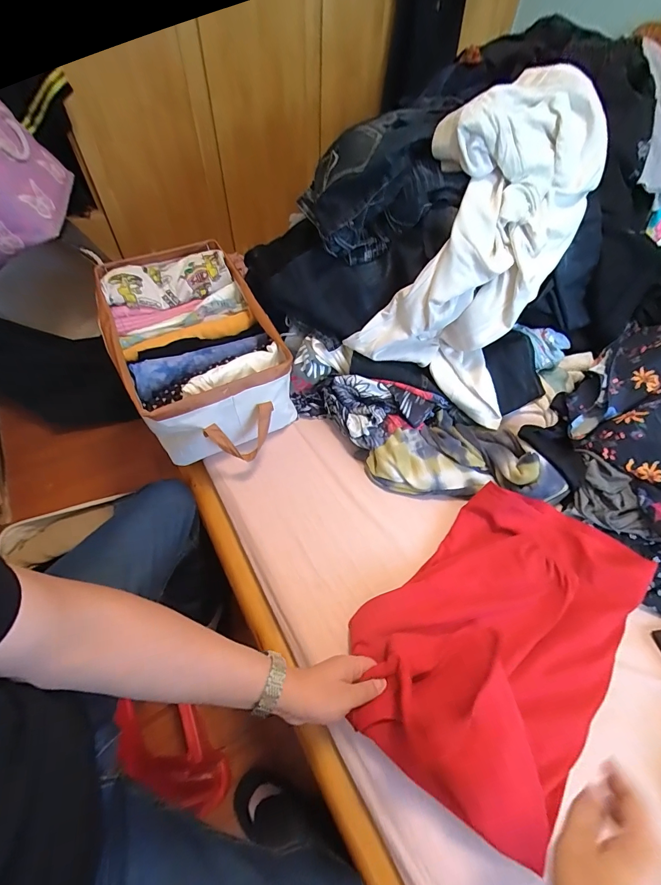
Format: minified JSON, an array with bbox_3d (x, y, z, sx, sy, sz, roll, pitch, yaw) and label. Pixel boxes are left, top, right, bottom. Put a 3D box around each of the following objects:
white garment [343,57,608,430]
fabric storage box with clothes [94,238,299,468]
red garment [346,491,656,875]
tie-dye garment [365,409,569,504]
[{"bbox_3d":[0.269,-0.360,0.712,0.318,0.422,0.370,20,55,12],"label":"white garment"},{"bbox_3d":[-0.280,-0.189,0.791,0.303,0.179,0.506,-21,57,-17],"label":"fabric storage box with clothes"},{"bbox_3d":[0.257,0.232,0.523,0.290,0.139,0.469,38,60,23],"label":"red garment"},{"bbox_3d":[0.255,0.014,0.725,0.352,0.069,0.172,7,53,2],"label":"tie-dye garment"}]

